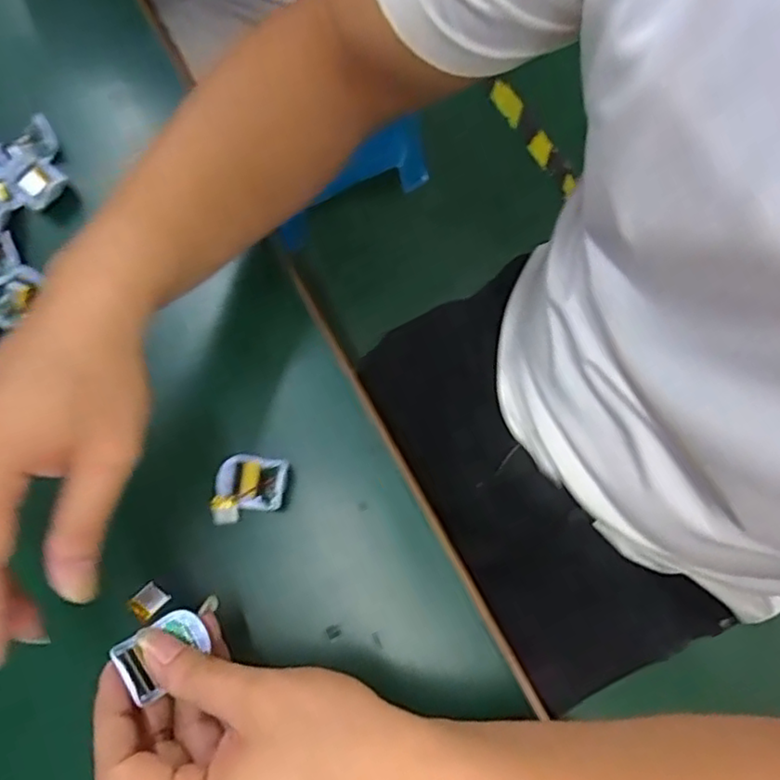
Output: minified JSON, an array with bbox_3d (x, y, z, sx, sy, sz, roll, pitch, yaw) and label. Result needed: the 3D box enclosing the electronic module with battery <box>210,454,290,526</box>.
[{"bbox_3d":[-0.084,0.060,0.381,0.045,0.019,0.042,5,73,3],"label":"electronic module with battery"}]

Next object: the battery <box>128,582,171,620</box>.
[{"bbox_3d":[-0.121,0.105,0.315,0.016,0.004,0.016,29,53,25],"label":"battery"}]

